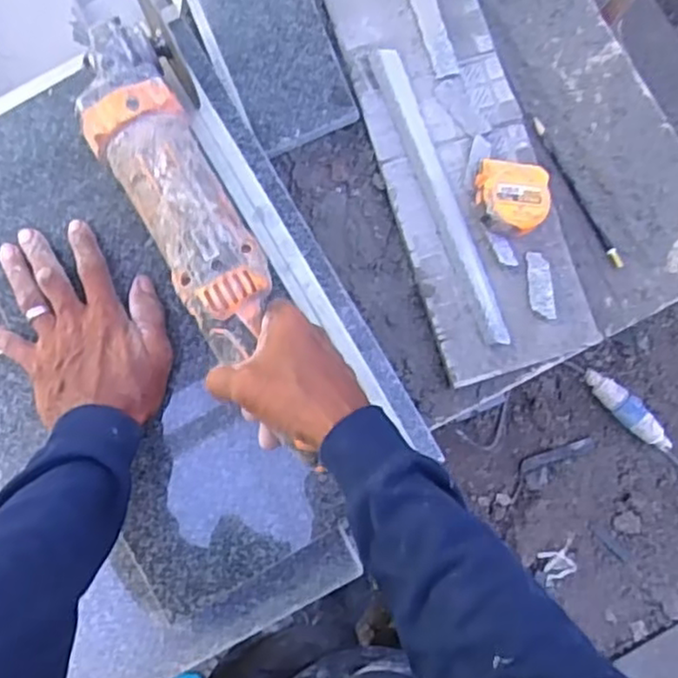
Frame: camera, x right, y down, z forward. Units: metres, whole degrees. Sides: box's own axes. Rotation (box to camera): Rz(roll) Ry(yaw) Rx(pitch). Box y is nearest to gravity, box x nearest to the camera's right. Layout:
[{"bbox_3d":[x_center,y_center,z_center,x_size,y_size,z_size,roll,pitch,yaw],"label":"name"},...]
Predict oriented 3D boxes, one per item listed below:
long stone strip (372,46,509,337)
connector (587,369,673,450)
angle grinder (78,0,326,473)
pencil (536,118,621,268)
[{"bbox_3d":[0.086,-0.122,0.584,0.022,0.010,0.266,-20,83,-1],"label":"long stone strip"},{"bbox_3d":[0.544,0.132,1.311,0.046,0.038,0.195,-42,70,-4],"label":"connector"},{"bbox_3d":[-0.119,-0.108,0.519,0.080,0.083,0.257,-22,82,-1],"label":"angle grinder"},{"bbox_3d":[0.206,-0.127,0.601,0.011,0.011,0.146,-27,83,-2],"label":"pencil"}]

